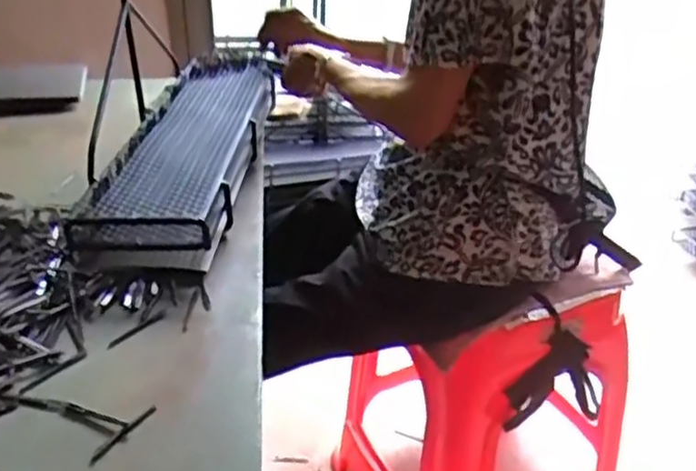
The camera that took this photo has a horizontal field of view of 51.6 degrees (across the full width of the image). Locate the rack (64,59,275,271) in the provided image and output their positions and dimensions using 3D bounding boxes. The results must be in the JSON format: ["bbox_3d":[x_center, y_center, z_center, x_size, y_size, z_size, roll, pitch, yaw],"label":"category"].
[{"bbox_3d":[-0.198,-0.120,0.983,0.148,0.077,0.536,2,29,4],"label":"rack"}]

